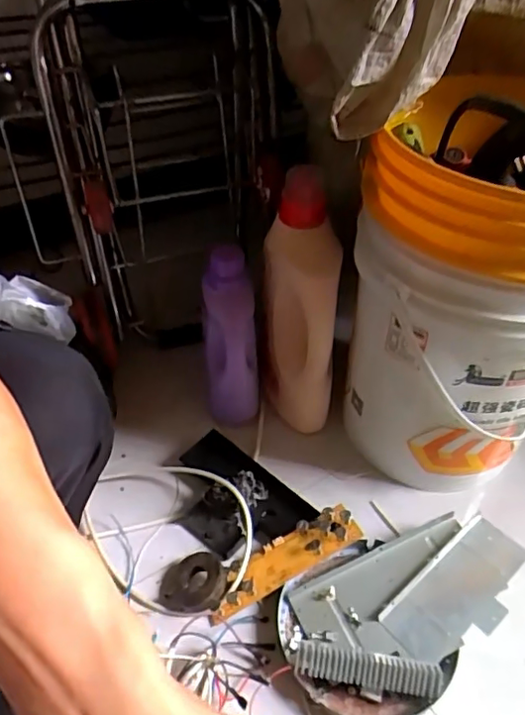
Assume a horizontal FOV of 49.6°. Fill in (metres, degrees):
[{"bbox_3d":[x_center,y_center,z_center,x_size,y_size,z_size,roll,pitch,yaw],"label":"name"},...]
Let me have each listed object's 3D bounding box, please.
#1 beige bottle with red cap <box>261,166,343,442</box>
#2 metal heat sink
[{"bbox_3d":[0.049,-0.058,0.768,0.094,0.339,0.119,-3,43,-5],"label":"beige bottle with red cap"},{"bbox_3d":[0.114,0.336,0.608,0.151,0.030,0.035,8,44,7],"label":"metal heat sink"}]

